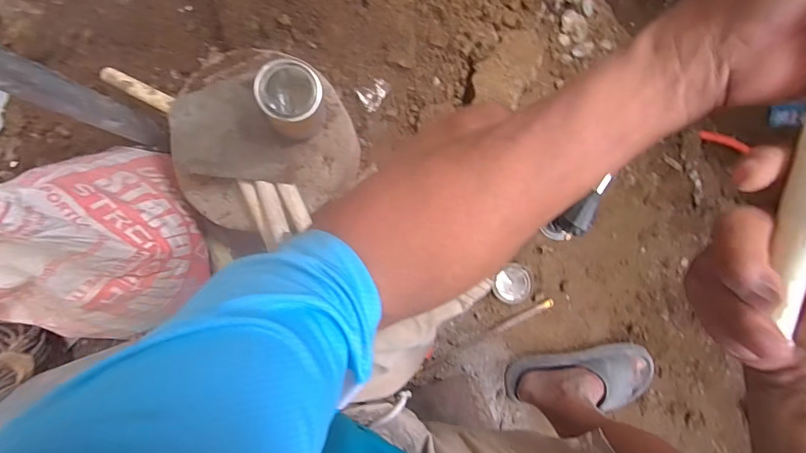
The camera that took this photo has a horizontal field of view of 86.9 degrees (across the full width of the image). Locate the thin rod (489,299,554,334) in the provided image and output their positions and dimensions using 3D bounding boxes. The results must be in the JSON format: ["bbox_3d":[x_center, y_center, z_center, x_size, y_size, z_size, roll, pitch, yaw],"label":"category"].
[{"bbox_3d":[0.224,0.170,0.799,0.129,0.014,0.016,-25,91,1],"label":"thin rod"}]

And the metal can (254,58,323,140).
[{"bbox_3d":[-0.146,-0.167,0.580,0.081,0.094,0.078,0,91,0],"label":"metal can"}]

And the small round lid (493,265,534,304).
[{"bbox_3d":[0.208,0.110,0.791,0.075,0.008,0.066,-34,104,0],"label":"small round lid"}]

